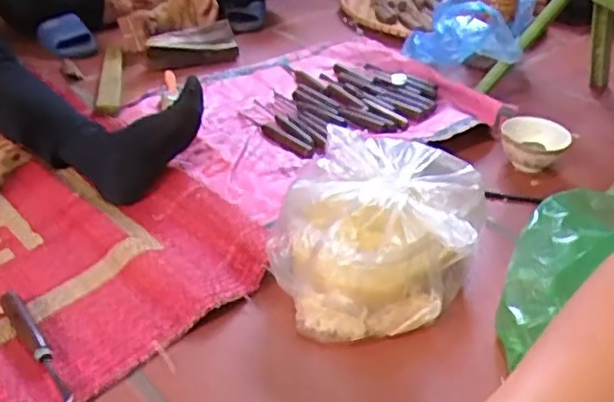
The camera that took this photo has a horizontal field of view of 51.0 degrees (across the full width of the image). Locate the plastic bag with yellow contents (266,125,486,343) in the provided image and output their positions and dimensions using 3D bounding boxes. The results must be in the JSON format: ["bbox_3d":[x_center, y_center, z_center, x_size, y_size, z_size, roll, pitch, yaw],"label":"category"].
[{"bbox_3d":[0.090,0.034,0.769,0.212,0.133,0.260,13,35,15],"label":"plastic bag with yellow contents"}]

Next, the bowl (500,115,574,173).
[{"bbox_3d":[0.363,-0.091,1.027,0.106,0.057,0.112,2,33,-1],"label":"bowl"}]

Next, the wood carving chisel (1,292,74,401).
[{"bbox_3d":[-0.284,0.147,0.672,0.023,0.027,0.159,-21,40,-31],"label":"wood carving chisel"}]

